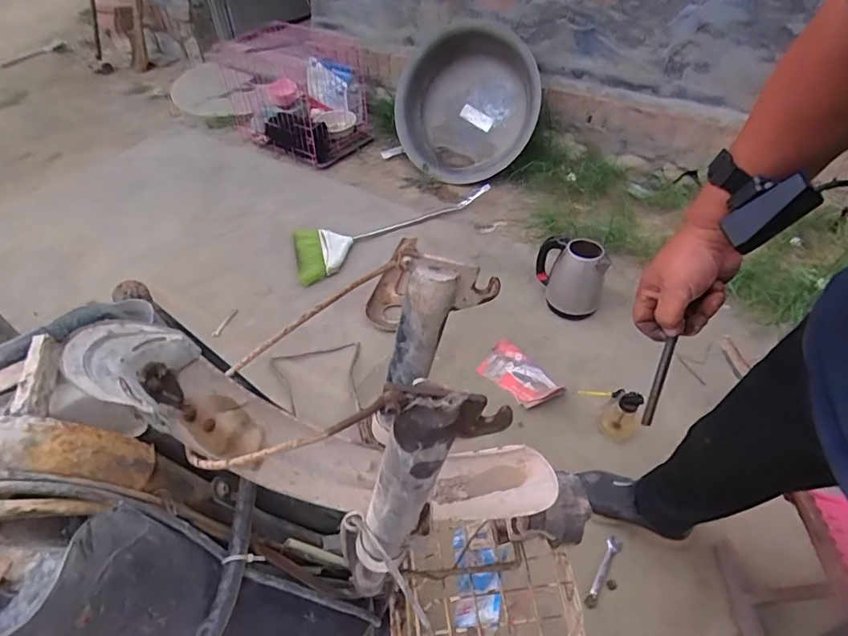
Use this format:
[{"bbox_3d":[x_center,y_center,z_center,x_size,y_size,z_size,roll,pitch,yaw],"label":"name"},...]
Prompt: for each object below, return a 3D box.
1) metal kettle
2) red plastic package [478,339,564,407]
[{"bbox_3d":[0.427,-0.129,1.437,0.164,0.188,0.163,-6,46,-5],"label":"metal kettle"},{"bbox_3d":[0.249,0.146,1.333,0.147,0.034,0.260,-20,41,-23],"label":"red plastic package"}]

